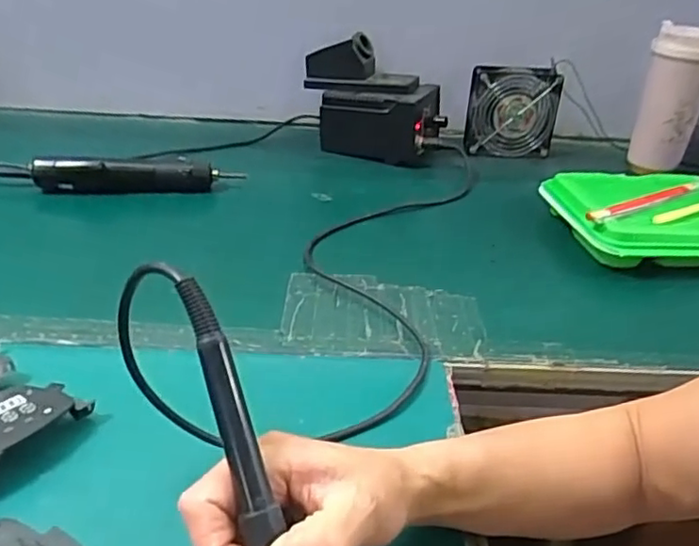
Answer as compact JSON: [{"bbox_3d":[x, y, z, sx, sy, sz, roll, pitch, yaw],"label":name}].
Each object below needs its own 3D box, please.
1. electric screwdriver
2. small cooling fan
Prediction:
[{"bbox_3d":[-0.248,-0.115,0.736,0.232,0.039,0.031,-3,32,-11],"label":"electric screwdriver"},{"bbox_3d":[0.230,-0.226,0.893,0.125,0.128,0.027,1,32,-5],"label":"small cooling fan"}]

